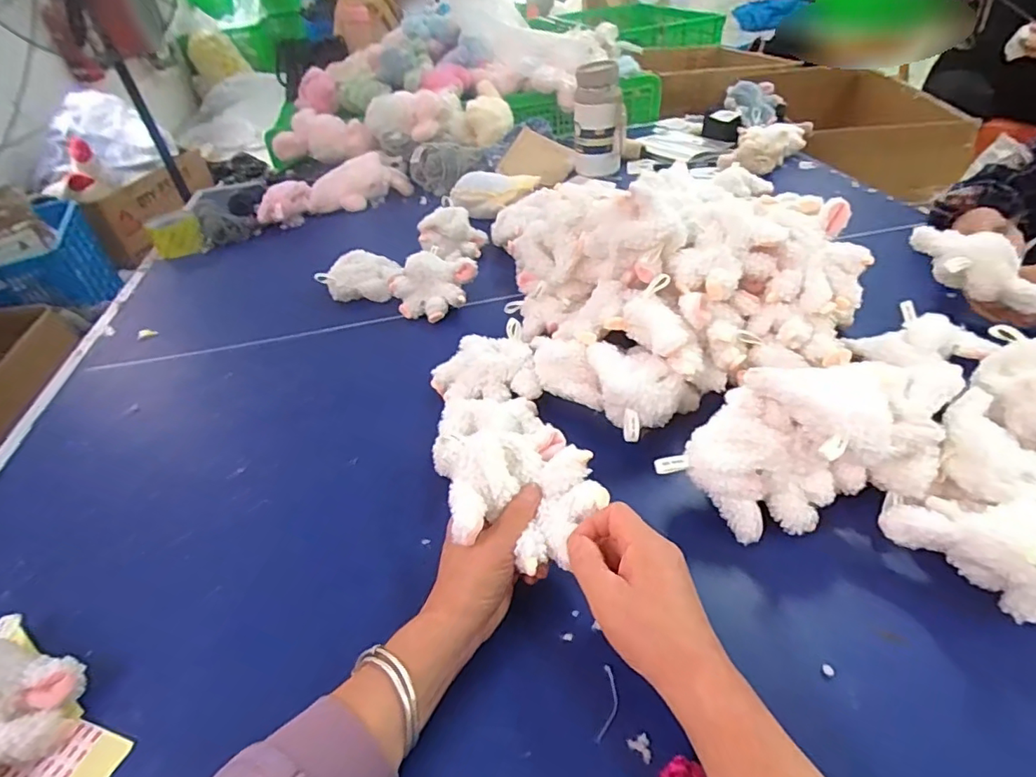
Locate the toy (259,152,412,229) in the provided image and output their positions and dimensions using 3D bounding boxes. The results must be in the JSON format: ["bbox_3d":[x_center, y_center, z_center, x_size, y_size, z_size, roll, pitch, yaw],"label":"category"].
[{"bbox_3d":[-0.379,-0.409,1.127,0.130,0.078,0.300,26,51,33],"label":"toy"}]

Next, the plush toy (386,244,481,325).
[{"bbox_3d":[-0.123,-0.152,0.795,0.095,0.063,0.105,22,48,29],"label":"plush toy"}]

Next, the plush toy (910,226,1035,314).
[{"bbox_3d":[0.506,-0.137,0.608,0.129,0.061,0.055,26,51,33],"label":"plush toy"}]

